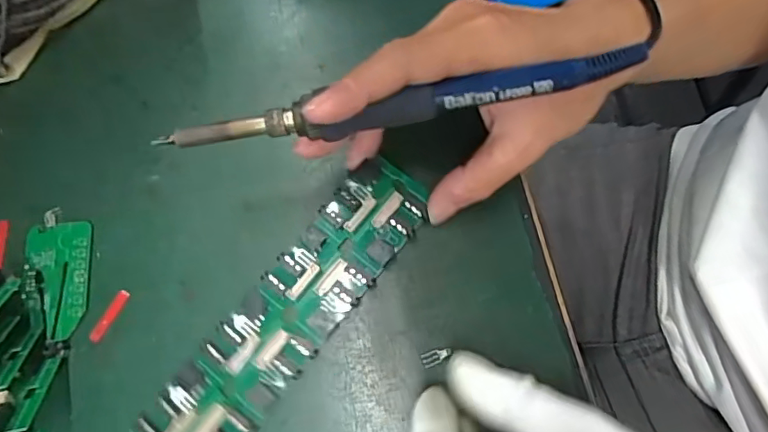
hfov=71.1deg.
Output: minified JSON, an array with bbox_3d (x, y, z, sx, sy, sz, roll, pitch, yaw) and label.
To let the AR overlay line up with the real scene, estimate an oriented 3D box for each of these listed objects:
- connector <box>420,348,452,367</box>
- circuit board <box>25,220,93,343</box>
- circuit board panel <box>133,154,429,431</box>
[{"bbox_3d":[0.025,0.067,0.255,0.014,0.004,0.007,-21,75,-4],"label":"connector"},{"bbox_3d":[-0.165,0.032,0.270,0.032,0.004,0.059,-8,75,-1],"label":"circuit board"},{"bbox_3d":[-0.046,0.047,0.259,0.045,0.008,0.177,38,79,11],"label":"circuit board panel"}]

